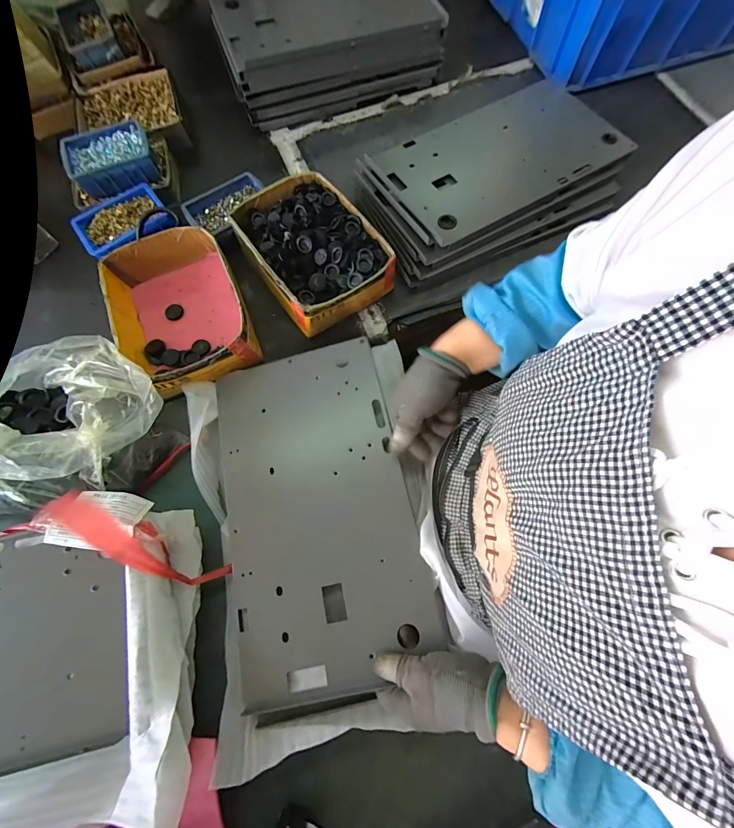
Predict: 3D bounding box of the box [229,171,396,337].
[{"bbox_3d":[-0.095,-0.279,0.591,0.188,0.081,0.271,-31,75,-8],"label":"box"}]

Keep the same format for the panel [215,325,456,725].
[{"bbox_3d":[-0.066,0.115,0.449,0.239,0.010,0.419,-14,72,5],"label":"panel"}]

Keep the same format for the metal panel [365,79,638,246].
[{"bbox_3d":[0.259,-0.481,0.636,0.459,0.014,0.244,-30,70,-13],"label":"metal panel"}]

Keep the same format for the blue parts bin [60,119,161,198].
[{"bbox_3d":[-0.484,-0.481,0.665,0.152,0.053,0.125,-22,74,-5],"label":"blue parts bin"}]

